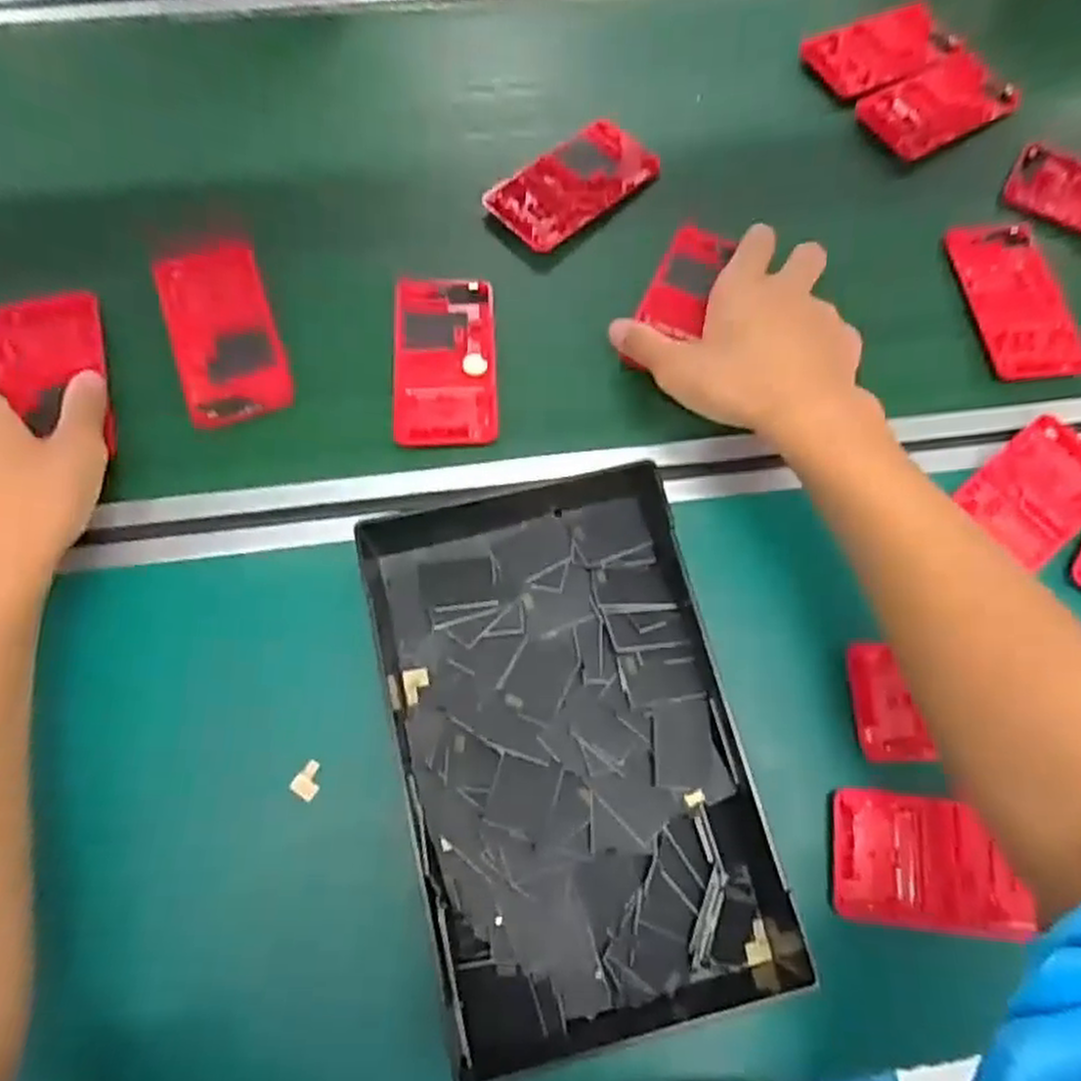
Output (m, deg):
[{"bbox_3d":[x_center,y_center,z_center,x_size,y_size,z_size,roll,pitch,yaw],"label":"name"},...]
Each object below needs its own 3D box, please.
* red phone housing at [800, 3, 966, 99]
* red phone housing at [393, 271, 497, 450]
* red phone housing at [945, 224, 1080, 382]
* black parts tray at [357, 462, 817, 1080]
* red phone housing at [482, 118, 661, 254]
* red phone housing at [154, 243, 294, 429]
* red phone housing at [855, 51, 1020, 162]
[{"bbox_3d":[0.263,-0.379,0.597,0.117,0.006,0.066,-29,72,-12],"label":"red phone housing"},{"bbox_3d":[-0.059,-0.114,0.487,0.062,0.011,0.123,-2,69,-3],"label":"red phone housing"},{"bbox_3d":[0.318,-0.163,0.519,0.065,0.009,0.125,-7,69,-5],"label":"red phone housing"},{"bbox_3d":[0.015,0.098,0.394,0.166,0.038,0.270,-13,70,-7],"label":"black parts tray"},{"bbox_3d":[0.023,-0.246,0.542,0.120,0.009,0.064,-42,76,-16],"label":"red phone housing"},{"bbox_3d":[-0.200,-0.134,0.493,0.063,0.014,0.124,-19,70,-9],"label":"red phone housing"},{"bbox_3d":[0.293,-0.322,0.576,0.119,0.011,0.066,-31,73,-13],"label":"red phone housing"}]

